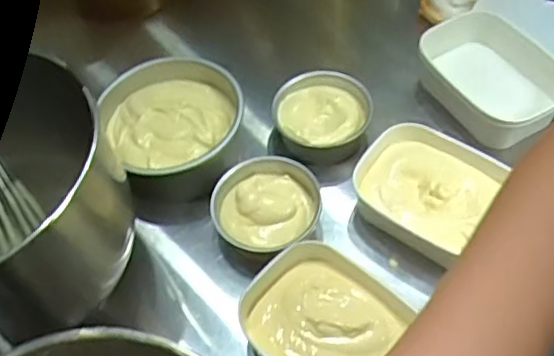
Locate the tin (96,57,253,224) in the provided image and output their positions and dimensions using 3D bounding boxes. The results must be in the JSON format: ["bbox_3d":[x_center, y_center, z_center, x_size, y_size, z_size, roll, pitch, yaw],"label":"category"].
[{"bbox_3d":[-0.113,-0.046,0.669,0.152,0.089,0.153,-2,55,3],"label":"tin"}]

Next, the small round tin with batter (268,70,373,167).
[{"bbox_3d":[0.048,-0.069,0.669,0.110,0.053,0.105,-2,55,3],"label":"small round tin with batter"}]

